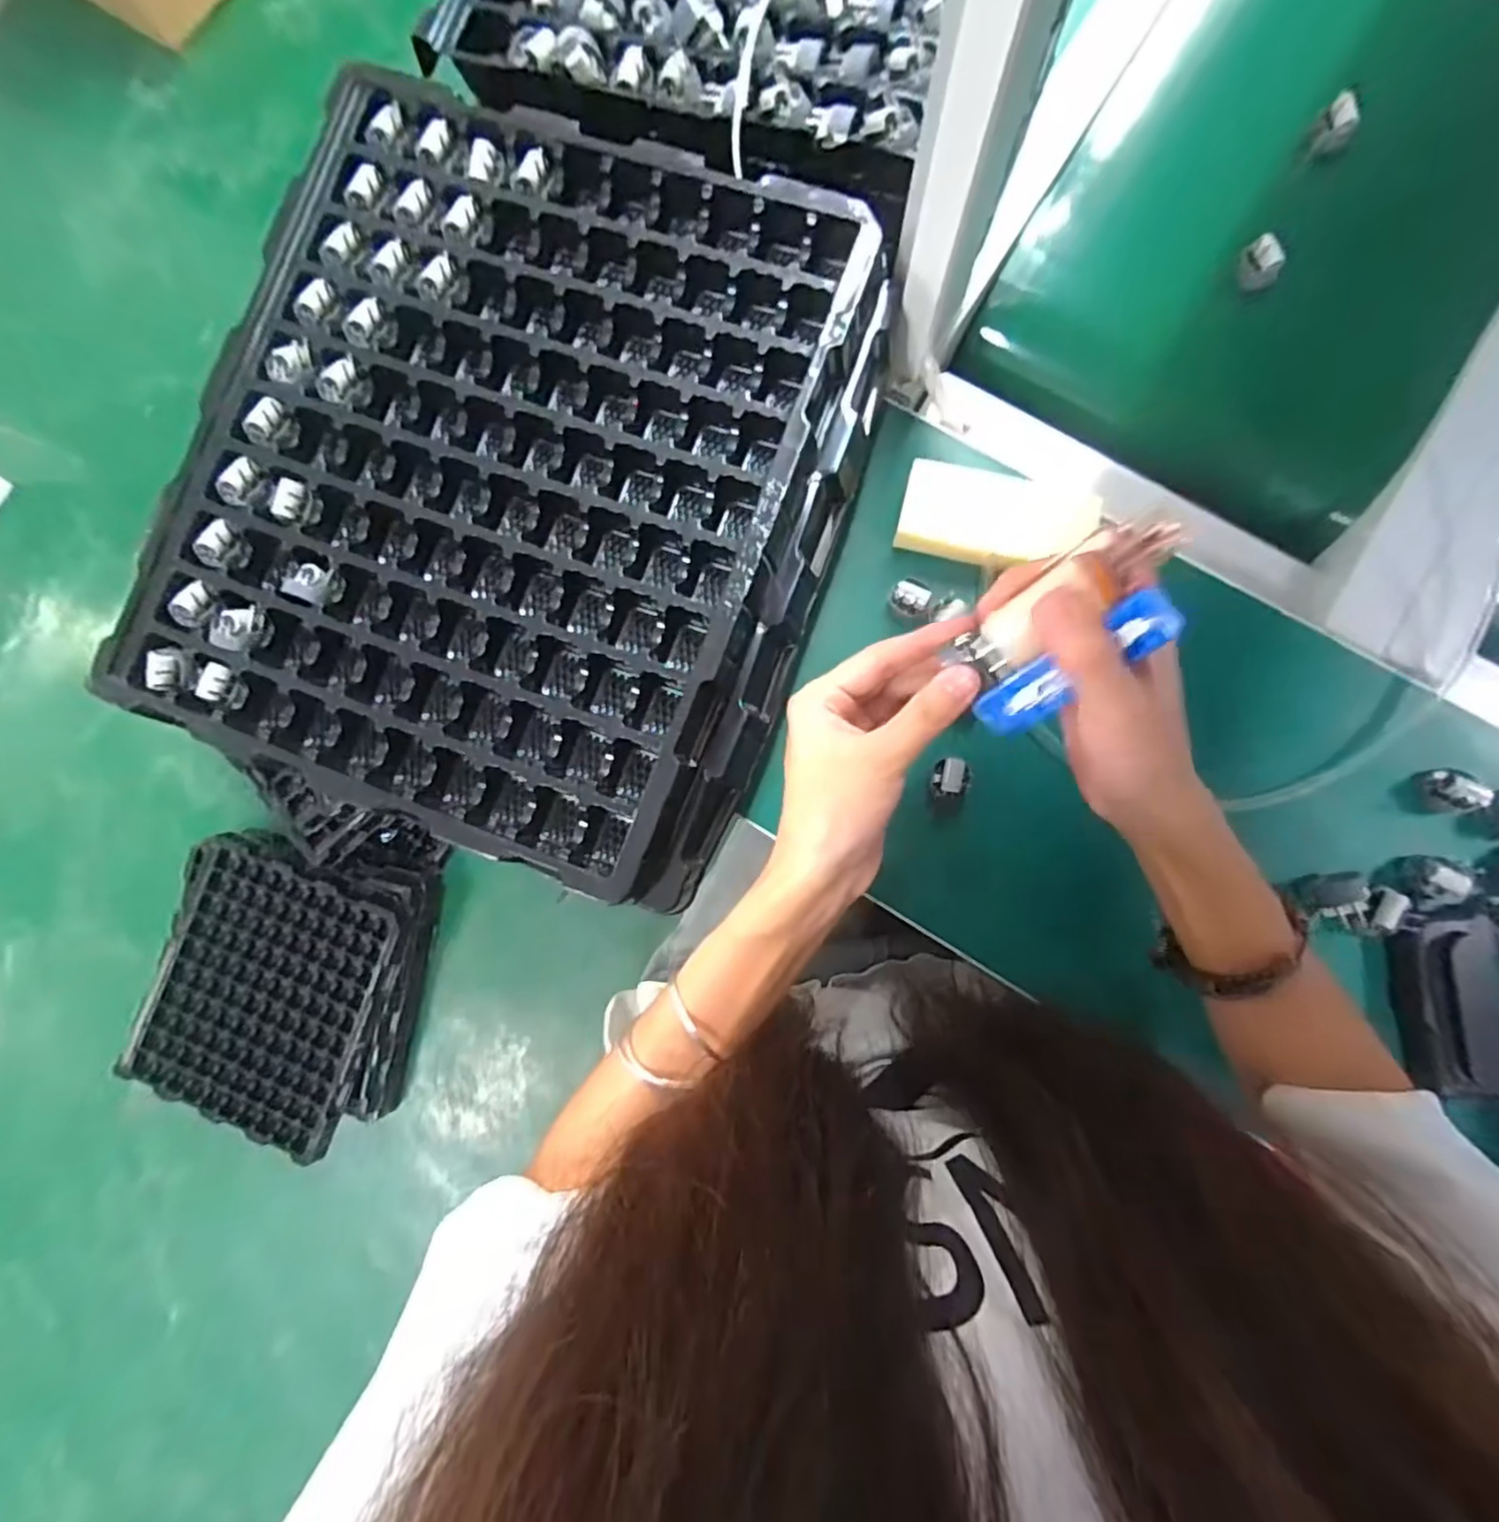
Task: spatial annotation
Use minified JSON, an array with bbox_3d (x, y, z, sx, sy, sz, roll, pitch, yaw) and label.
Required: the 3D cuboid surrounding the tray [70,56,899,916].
[{"bbox_3d":[-0.139,-0.164,0.413,0.366,0.053,0.403,19,86,5],"label":"tray"}]

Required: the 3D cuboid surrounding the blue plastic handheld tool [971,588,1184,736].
[{"bbox_3d":[0.128,-0.035,0.273,0.080,0.011,0.021,-33,82,30],"label":"blue plastic handheld tool"}]

